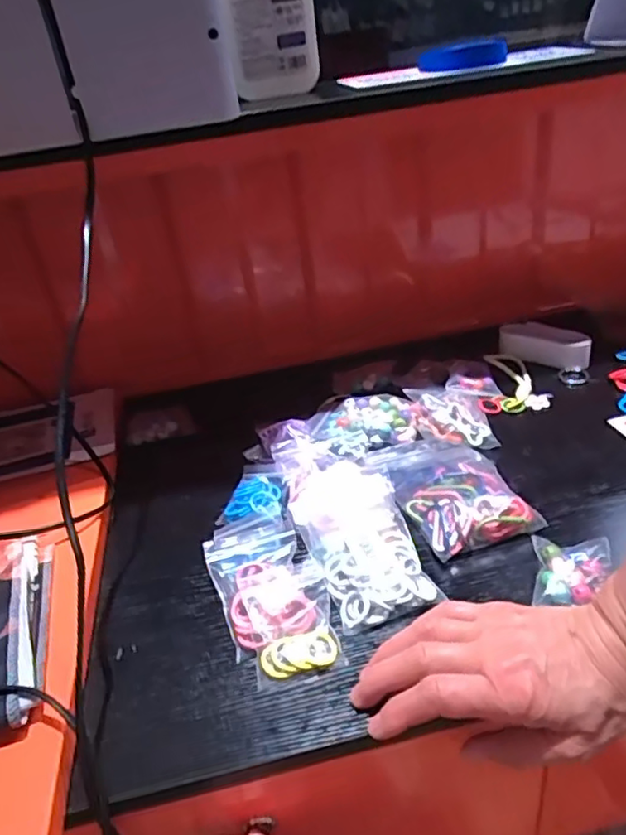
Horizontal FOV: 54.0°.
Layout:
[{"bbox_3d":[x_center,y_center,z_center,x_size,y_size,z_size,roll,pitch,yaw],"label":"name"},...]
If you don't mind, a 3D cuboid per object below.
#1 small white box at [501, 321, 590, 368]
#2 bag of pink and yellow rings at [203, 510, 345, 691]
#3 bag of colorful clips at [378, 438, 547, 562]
[{"bbox_3d":[0.265,-0.083,0.700,0.101,0.036,0.042,19,41,35],"label":"small white box"},{"bbox_3d":[-0.035,0.121,0.455,0.071,0.029,0.155,-17,34,-14],"label":"bag of pink and yellow rings"},{"bbox_3d":[0.117,0.052,0.523,0.093,0.015,0.143,-12,33,-6],"label":"bag of colorful clips"}]

